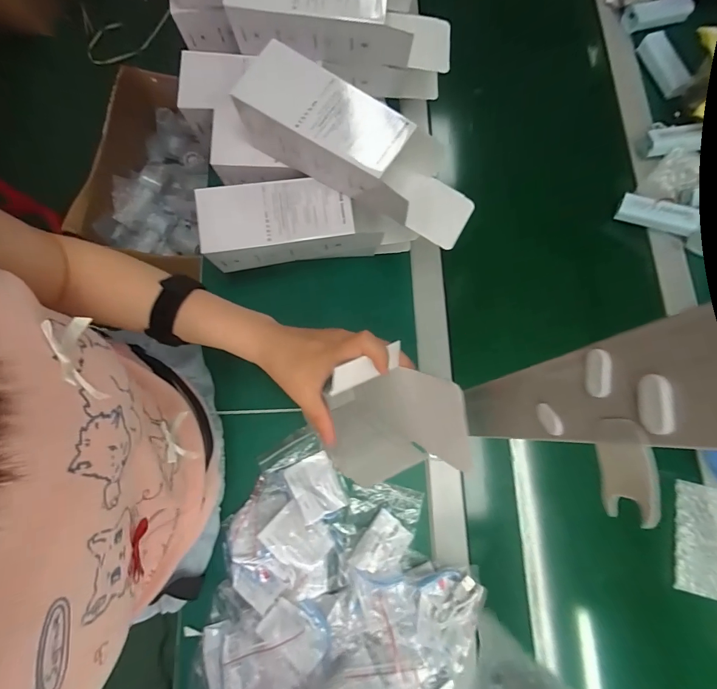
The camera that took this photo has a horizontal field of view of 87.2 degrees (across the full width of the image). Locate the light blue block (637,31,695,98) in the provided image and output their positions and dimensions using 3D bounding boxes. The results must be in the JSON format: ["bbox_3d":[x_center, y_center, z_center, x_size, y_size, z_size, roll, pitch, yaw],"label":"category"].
[{"bbox_3d":[0.487,-0.445,0.598,0.022,0.034,0.108,-20,77,-4],"label":"light blue block"}]

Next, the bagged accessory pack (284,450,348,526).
[{"bbox_3d":[-0.050,0.169,0.449,0.058,0.011,0.068,-14,63,-34],"label":"bagged accessory pack"}]

